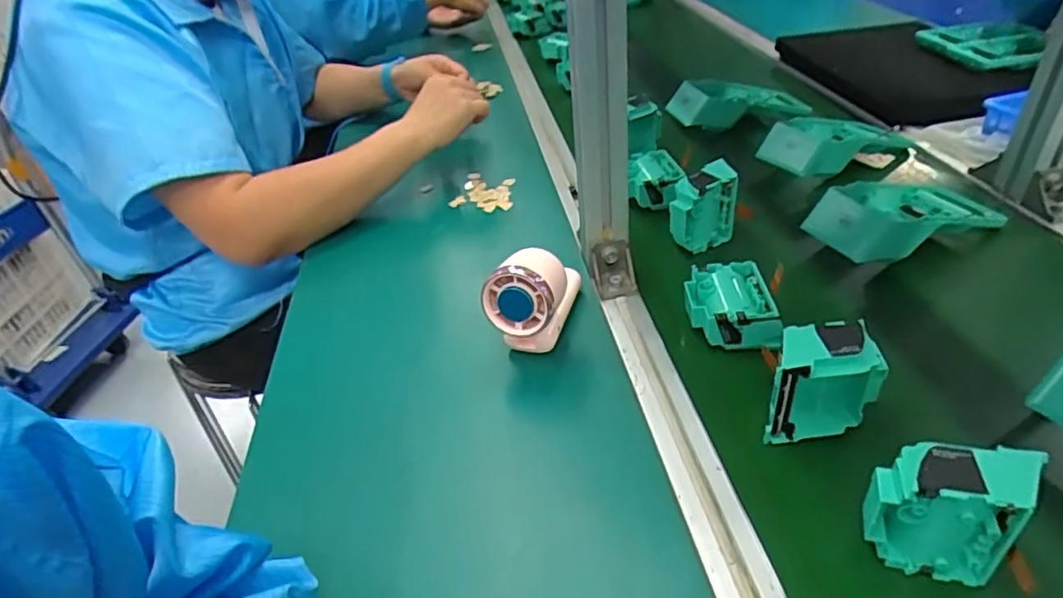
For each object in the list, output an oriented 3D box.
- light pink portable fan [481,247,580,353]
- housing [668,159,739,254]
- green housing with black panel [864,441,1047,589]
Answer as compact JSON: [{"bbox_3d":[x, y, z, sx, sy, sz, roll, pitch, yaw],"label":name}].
[{"bbox_3d":[0.004,-0.007,0.530,0.054,0.092,0.103,7,36,17],"label":"light pink portable fan"},{"bbox_3d":[0.171,-0.090,0.618,0.064,0.078,0.034,-22,38,-24],"label":"housing"},{"bbox_3d":[0.228,0.122,0.343,0.081,0.086,0.041,2,34,10],"label":"green housing with black panel"}]

